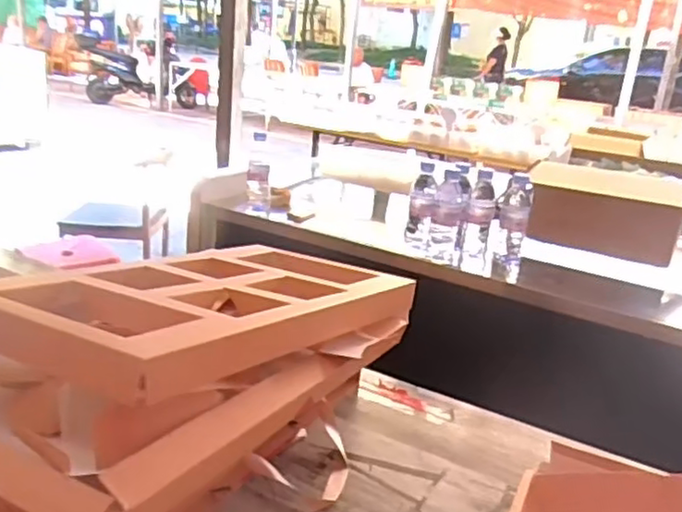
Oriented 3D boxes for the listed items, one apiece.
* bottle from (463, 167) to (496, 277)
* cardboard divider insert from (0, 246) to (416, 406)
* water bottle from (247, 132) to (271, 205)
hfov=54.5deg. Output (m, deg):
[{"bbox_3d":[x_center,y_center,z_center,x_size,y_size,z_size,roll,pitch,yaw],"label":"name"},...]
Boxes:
[{"bbox_3d":[0.296,-0.070,1.397,0.066,0.206,0.076,9,19,11],"label":"bottle"},{"bbox_3d":[-0.131,0.050,0.708,0.245,0.049,0.448,13,11,29],"label":"cardboard divider insert"},{"bbox_3d":[-0.191,-0.200,1.552,0.054,0.169,0.065,2,19,-8],"label":"water bottle"}]

